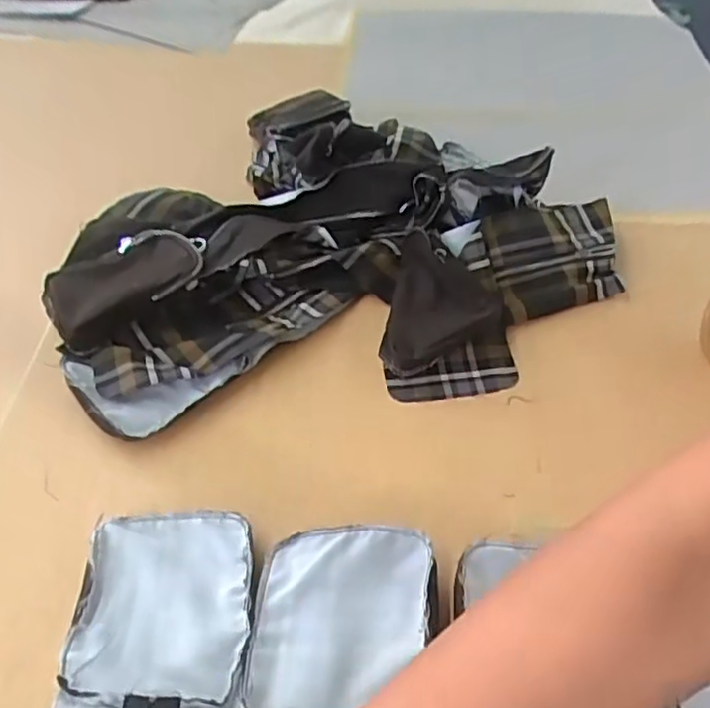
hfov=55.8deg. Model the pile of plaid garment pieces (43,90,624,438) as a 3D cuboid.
[{"bbox_3d":[-0.011,-0.124,0.679,0.547,0.110,0.388,-8,47,-7],"label":"pile of plaid garment pieces"}]

